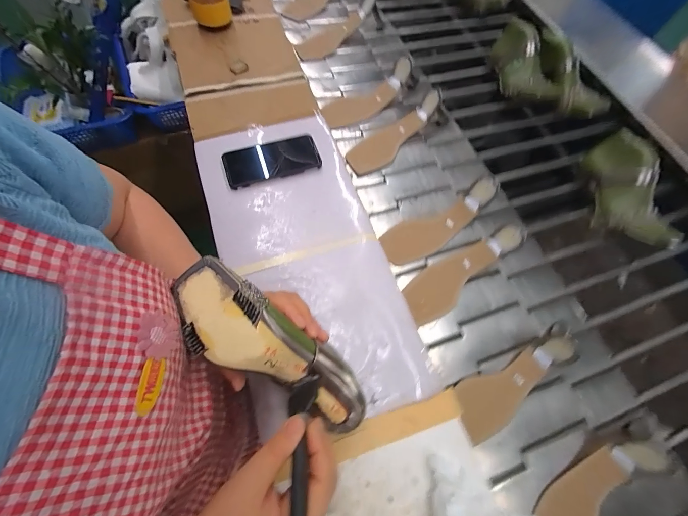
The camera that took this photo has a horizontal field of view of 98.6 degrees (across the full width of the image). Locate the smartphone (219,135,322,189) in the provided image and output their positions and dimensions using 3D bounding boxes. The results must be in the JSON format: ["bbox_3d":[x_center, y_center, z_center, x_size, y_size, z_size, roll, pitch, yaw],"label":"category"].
[{"bbox_3d":[-0.127,-0.173,0.525,0.164,0.009,0.074,-16,76,-11],"label":"smartphone"}]

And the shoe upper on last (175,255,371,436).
[{"bbox_3d":[-0.072,0.096,0.300,0.232,0.066,0.074,39,71,-9],"label":"shoe upper on last"}]

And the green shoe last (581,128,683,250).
[{"bbox_3d":[0.561,-0.134,0.586,0.131,0.100,0.227,21,68,3],"label":"green shoe last"}]

